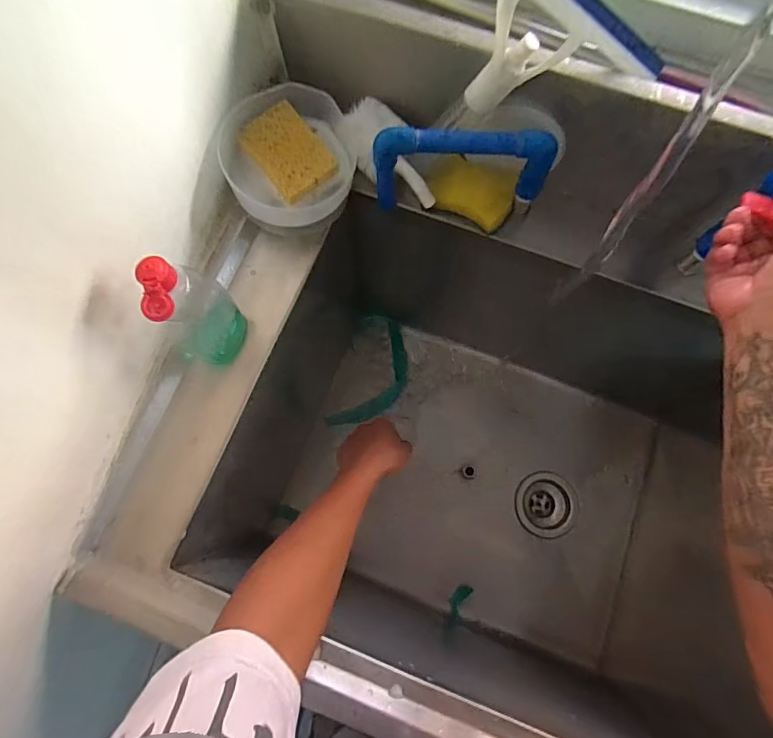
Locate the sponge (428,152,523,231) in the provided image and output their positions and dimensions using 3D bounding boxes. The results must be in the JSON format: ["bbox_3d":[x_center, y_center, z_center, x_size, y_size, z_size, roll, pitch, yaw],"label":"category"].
[{"bbox_3d":[0.101,-0.208,0.542,0.108,0.025,0.076,27,86,3],"label":"sponge"}]

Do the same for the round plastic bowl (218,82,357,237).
[{"bbox_3d":[-0.107,-0.233,0.528,0.140,0.078,0.137,0,76,0],"label":"round plastic bowl"}]

